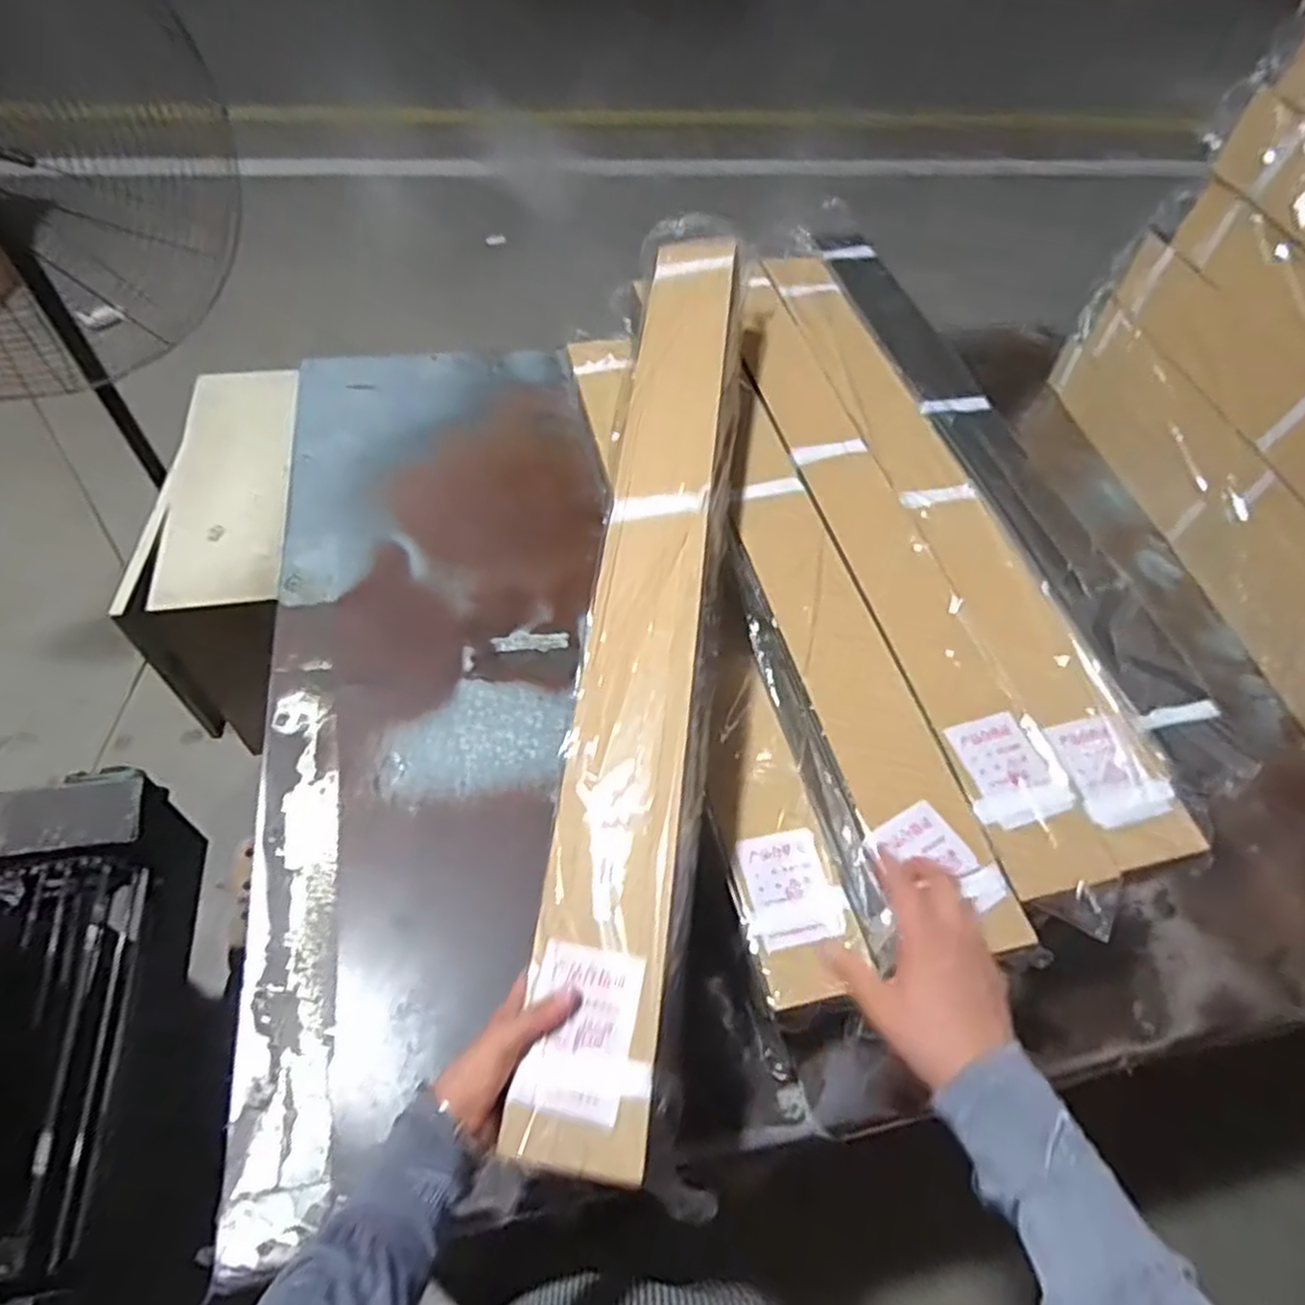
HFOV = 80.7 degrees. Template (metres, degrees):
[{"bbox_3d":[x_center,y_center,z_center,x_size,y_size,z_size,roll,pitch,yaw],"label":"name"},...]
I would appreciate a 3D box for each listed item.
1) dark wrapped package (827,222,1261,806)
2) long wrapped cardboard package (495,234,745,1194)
[{"bbox_3d":[0.434,-0.281,1.002,0.132,0.052,1.006,-8,56,-11],"label":"dark wrapped package"},{"bbox_3d":[0.006,-0.079,0.754,0.114,0.066,0.983,8,60,0],"label":"long wrapped cardboard package"}]

